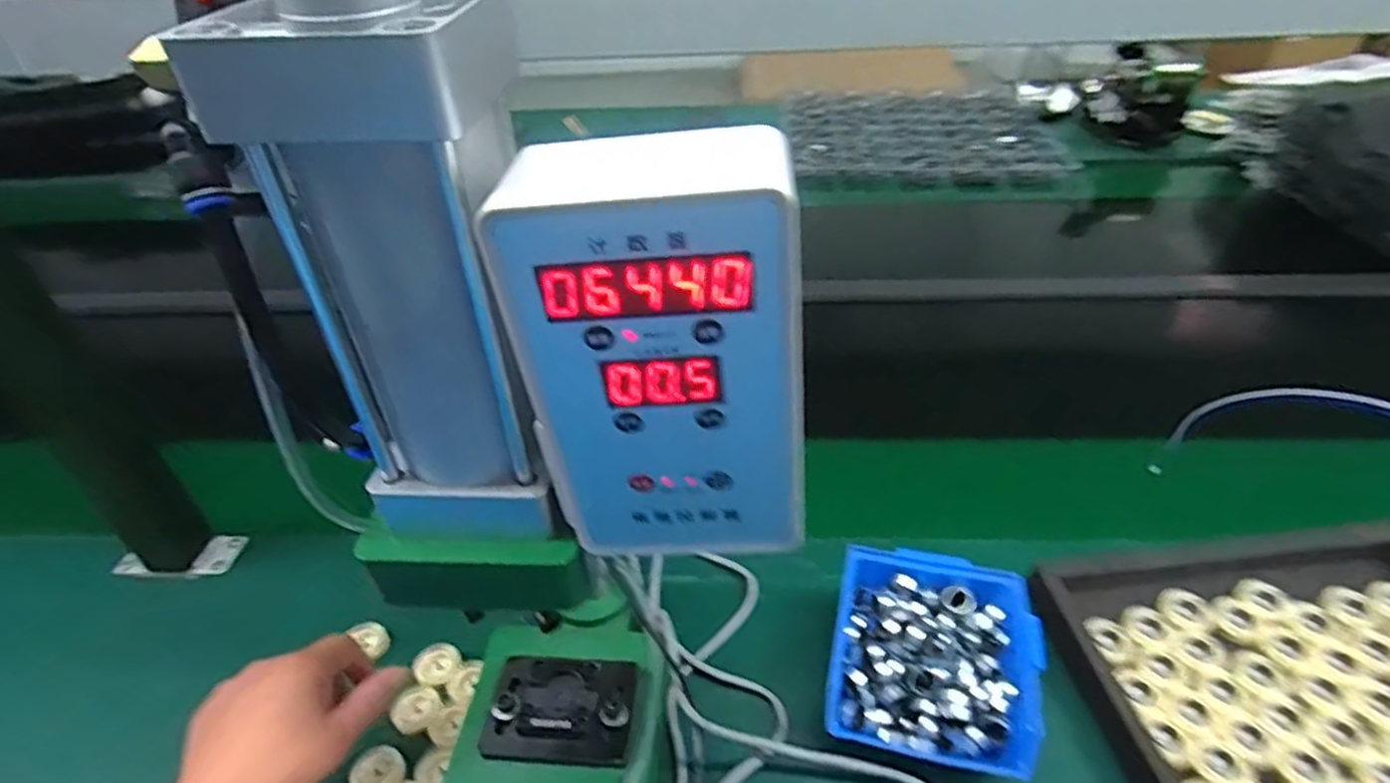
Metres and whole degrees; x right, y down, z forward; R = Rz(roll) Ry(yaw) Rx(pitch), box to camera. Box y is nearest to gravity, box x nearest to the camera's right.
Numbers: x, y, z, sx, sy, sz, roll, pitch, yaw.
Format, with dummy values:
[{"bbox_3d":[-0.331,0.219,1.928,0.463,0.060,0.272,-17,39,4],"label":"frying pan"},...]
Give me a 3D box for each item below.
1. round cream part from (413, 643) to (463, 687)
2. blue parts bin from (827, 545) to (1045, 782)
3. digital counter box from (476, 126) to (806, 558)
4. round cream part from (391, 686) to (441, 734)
[{"bbox_3d":[-0.192,0.203,0.535,0.032,0.009,0.031,-2,39,2],"label":"round cream part"},{"bbox_3d":[0.162,0.181,0.494,0.125,0.055,0.138,8,41,14],"label":"blue parts bin"},{"bbox_3d":[-0.010,-0.010,0.256,0.096,0.155,0.050,-1,39,3],"label":"digital counter box"},{"bbox_3d":[-0.196,0.223,0.505,0.027,0.010,0.032,28,48,32],"label":"round cream part"}]

